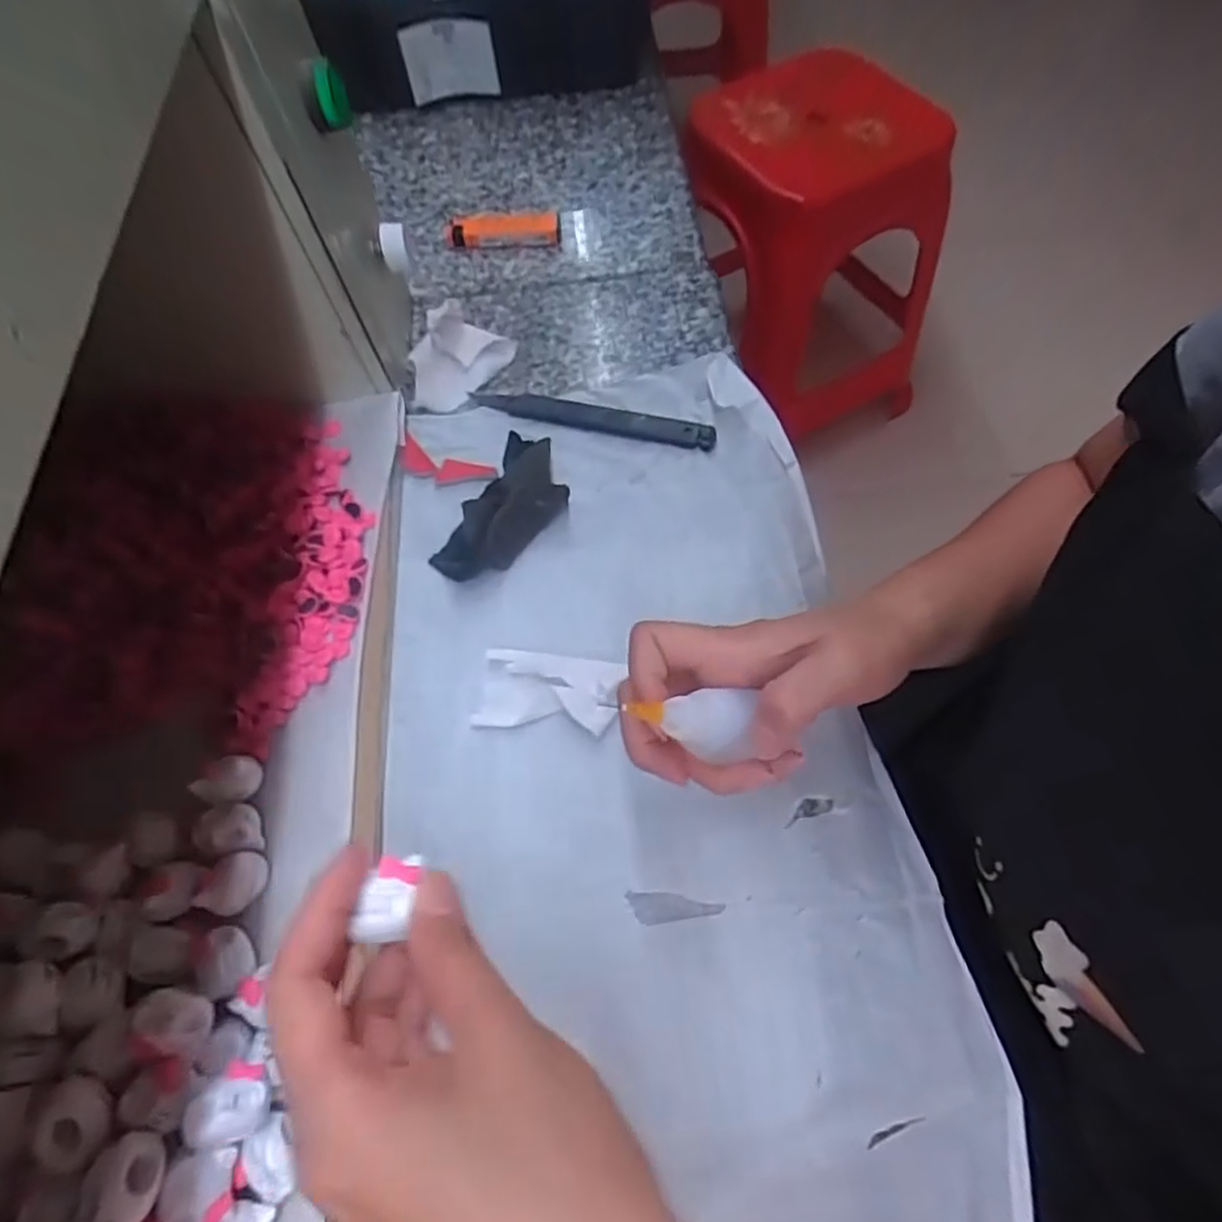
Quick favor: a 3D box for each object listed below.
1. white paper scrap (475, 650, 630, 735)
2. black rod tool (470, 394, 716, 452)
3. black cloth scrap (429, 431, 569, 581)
[{"bbox_3d":[-0.029,0.038,0.337,0.067,0.012,0.036,5,63,6],"label":"white paper scrap"},{"bbox_3d":[-0.012,-0.111,0.410,0.143,0.007,0.019,14,65,10],"label":"black rod tool"},{"bbox_3d":[-0.056,-0.055,0.385,0.049,0.016,0.092,27,68,16],"label":"black cloth scrap"}]

